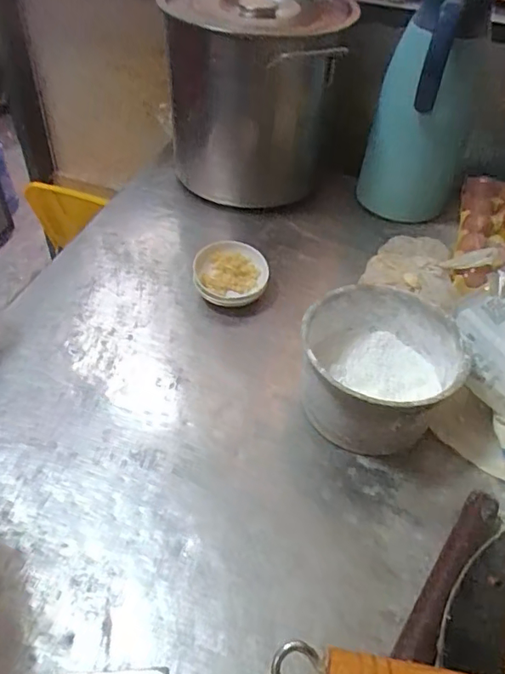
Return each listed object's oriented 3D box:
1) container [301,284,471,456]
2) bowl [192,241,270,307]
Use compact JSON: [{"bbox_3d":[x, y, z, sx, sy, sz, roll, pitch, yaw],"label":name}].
[{"bbox_3d":[0.121,0.037,0.526,0.146,0.099,0.148,2,46,-2],"label":"container"},{"bbox_3d":[-0.027,-0.077,0.656,0.089,0.046,0.082,2,46,-2],"label":"bowl"}]

